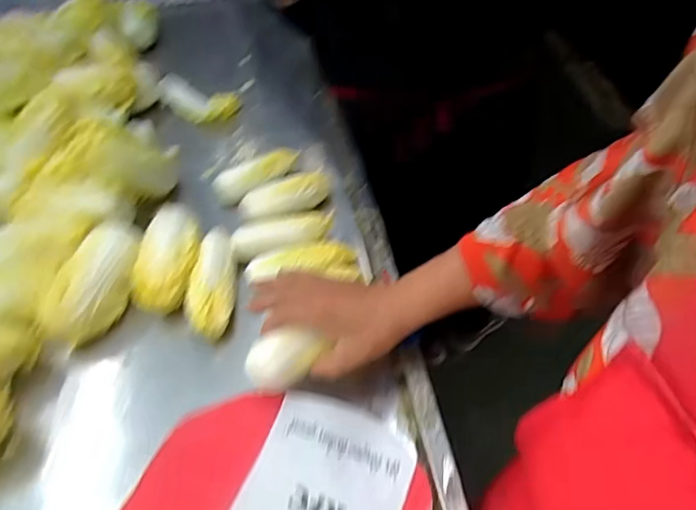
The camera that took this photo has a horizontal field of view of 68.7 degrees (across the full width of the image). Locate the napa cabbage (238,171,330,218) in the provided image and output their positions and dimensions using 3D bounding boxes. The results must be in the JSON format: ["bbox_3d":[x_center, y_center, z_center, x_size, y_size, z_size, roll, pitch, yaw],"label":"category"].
[{"bbox_3d":[-0.079,-0.076,0.658,0.120,0.034,0.041,-28,53,-18],"label":"napa cabbage"}]

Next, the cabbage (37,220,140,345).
[{"bbox_3d":[-0.284,0.034,0.578,0.080,0.072,0.134,5,50,9],"label":"cabbage"}]

